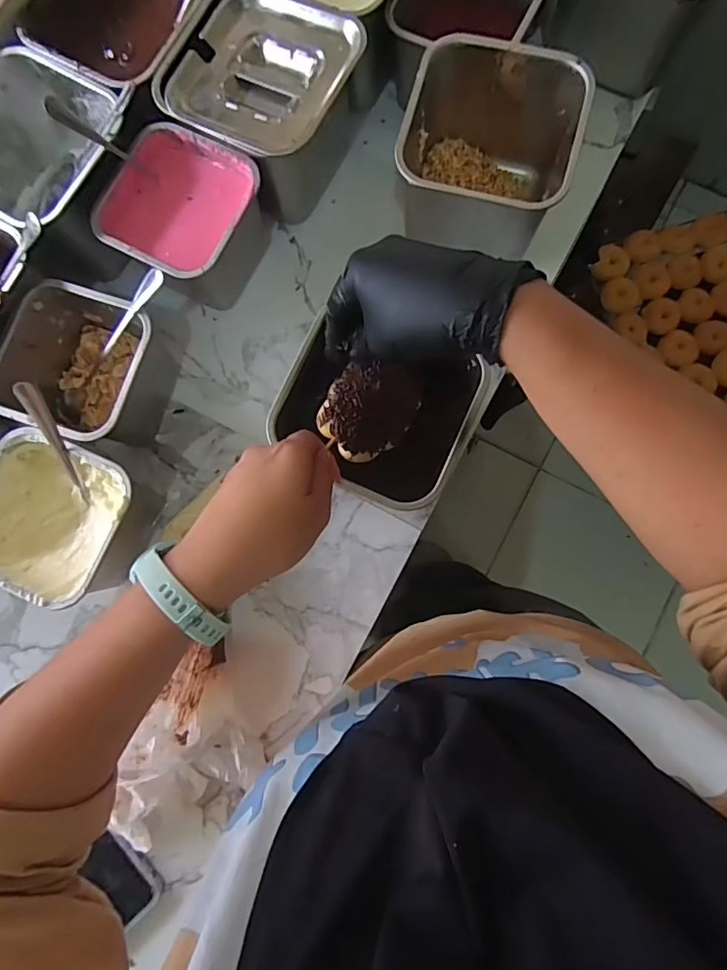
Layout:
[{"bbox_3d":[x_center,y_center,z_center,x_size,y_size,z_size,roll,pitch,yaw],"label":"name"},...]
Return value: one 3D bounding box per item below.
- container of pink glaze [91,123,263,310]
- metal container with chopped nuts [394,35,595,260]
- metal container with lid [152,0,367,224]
[{"bbox_3d":[-0.155,-0.230,0.463,0.116,0.086,0.118,30,85,7],"label":"container of pink glaze"},{"bbox_3d":[0.106,-0.281,0.453,0.137,0.111,0.133,12,83,5],"label":"metal container with chopped nuts"},{"bbox_3d":[-0.078,-0.331,0.466,0.143,0.119,0.138,29,85,7],"label":"metal container with lid"}]

